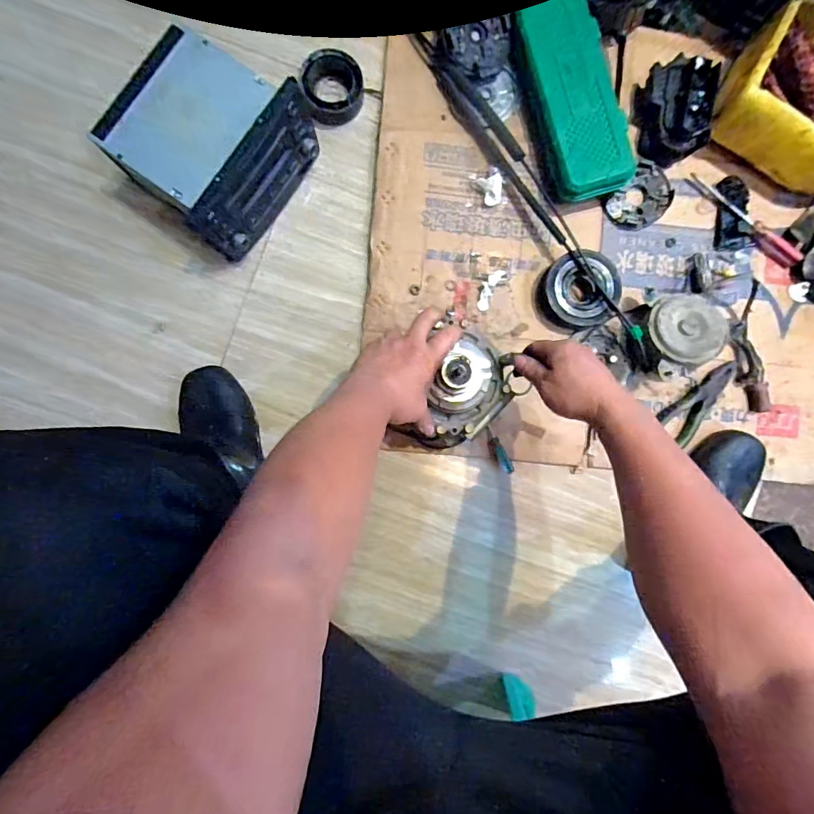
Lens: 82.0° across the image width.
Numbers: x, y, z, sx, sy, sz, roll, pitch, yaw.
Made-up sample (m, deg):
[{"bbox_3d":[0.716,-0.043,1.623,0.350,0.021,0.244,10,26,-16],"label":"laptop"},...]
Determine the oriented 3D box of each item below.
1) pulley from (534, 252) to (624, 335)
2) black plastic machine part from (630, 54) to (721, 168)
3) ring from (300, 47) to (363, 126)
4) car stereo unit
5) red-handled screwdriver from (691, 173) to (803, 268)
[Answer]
[{"bbox_3d":[0.237,-0.159,0.652,0.107,0.041,0.096,-6,88,0],"label":"pulley"},{"bbox_3d":[0.368,-0.409,0.645,0.086,0.060,0.123,0,88,0],"label":"black plastic machine part"},{"bbox_3d":[-0.104,-0.450,0.660,0.082,0.038,0.082,0,88,0],"label":"ring"},{"bbox_3d":[-0.258,-0.340,0.618,0.198,0.123,0.204,34,89,1],"label":"car stereo unit"},{"bbox_3d":[0.483,-0.268,0.666,0.190,0.018,0.027,41,89,1],"label":"red-handled screwdriver"}]

